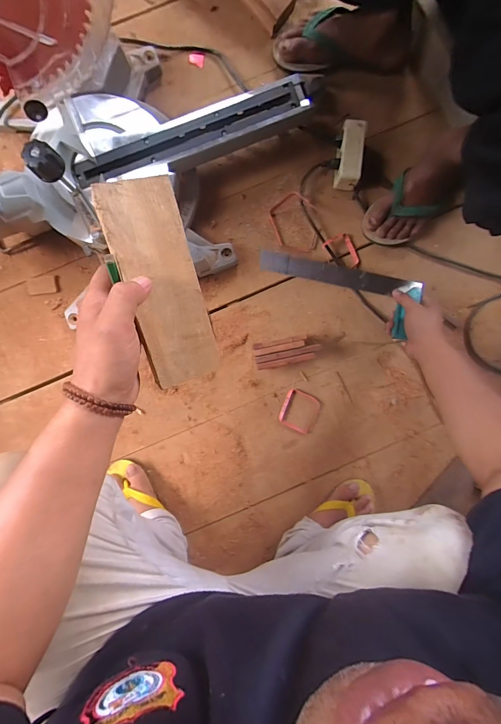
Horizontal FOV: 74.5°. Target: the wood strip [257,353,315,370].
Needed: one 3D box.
[{"bbox_3d":[0.064,-0.001,0.599,0.105,0.010,0.012,-12,91,10],"label":"wood strip"}]

